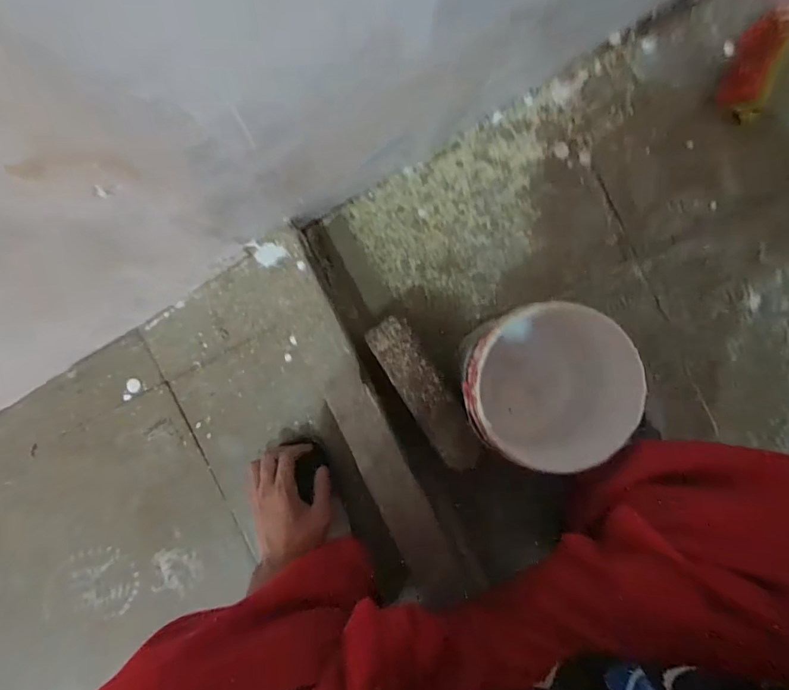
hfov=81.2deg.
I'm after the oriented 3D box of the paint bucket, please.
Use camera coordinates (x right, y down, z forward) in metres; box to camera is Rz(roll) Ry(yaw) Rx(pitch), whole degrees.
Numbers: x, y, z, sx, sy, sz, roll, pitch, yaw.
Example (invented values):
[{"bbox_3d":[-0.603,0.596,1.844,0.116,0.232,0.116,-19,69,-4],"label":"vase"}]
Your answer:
[{"bbox_3d":[0.164,0.046,0.569,0.177,0.192,0.174,0,90,1],"label":"paint bucket"}]

